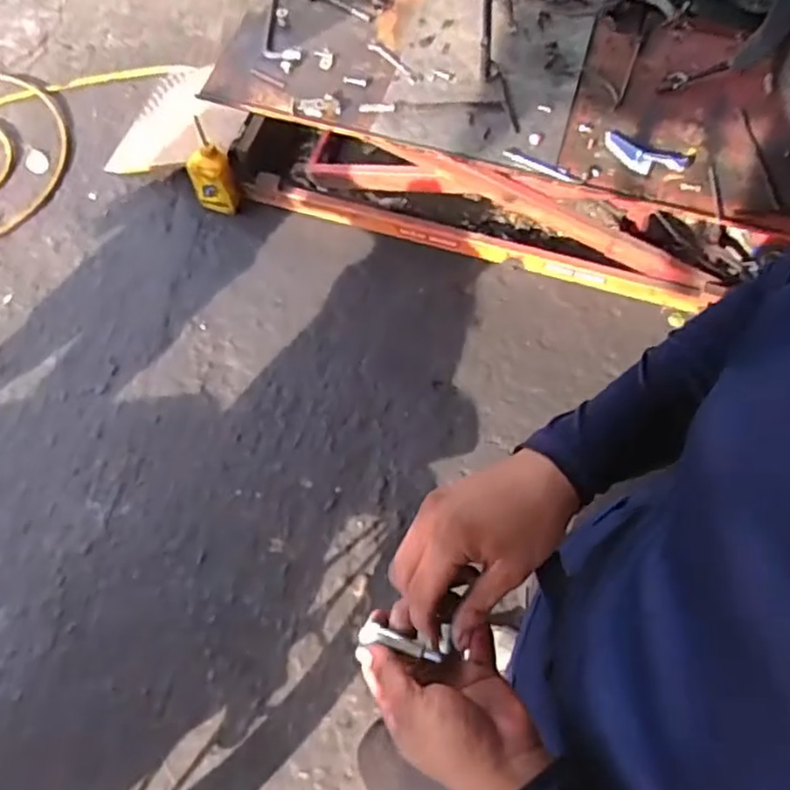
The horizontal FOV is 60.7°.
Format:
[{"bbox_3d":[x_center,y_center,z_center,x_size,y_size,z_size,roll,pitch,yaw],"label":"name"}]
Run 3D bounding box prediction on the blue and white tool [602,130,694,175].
[{"bbox_3d":[0.536,-0.510,1.437,0.190,0.022,0.091,17,64,6],"label":"blue and white tool"}]

